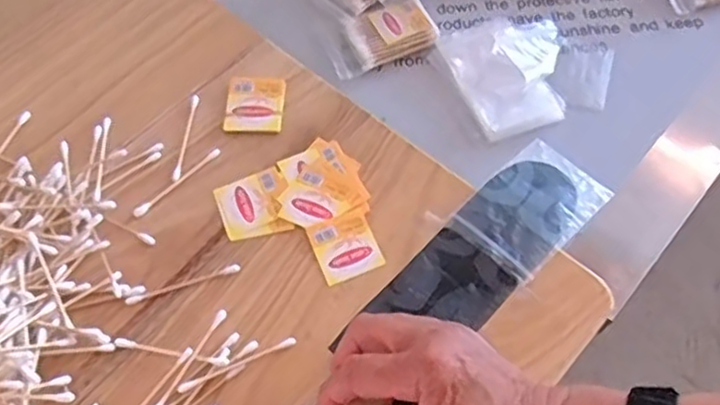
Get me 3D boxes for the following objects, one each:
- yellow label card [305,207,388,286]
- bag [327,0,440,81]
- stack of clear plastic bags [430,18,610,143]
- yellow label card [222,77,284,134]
[{"bbox_3d":[-0.010,0.028,0.443,0.040,0.004,0.043,-21,63,-11],"label":"yellow label card"},{"bbox_3d":[0.018,-0.140,0.578,0.093,0.019,0.052,-25,64,-11],"label":"bag"},{"bbox_3d":[0.144,-0.118,0.564,0.132,0.022,0.116,-20,63,-9],"label":"stack of clear plastic bags"},{"bbox_3d":[-0.076,-0.071,0.490,0.041,0.006,0.046,2,61,1],"label":"yellow label card"}]

